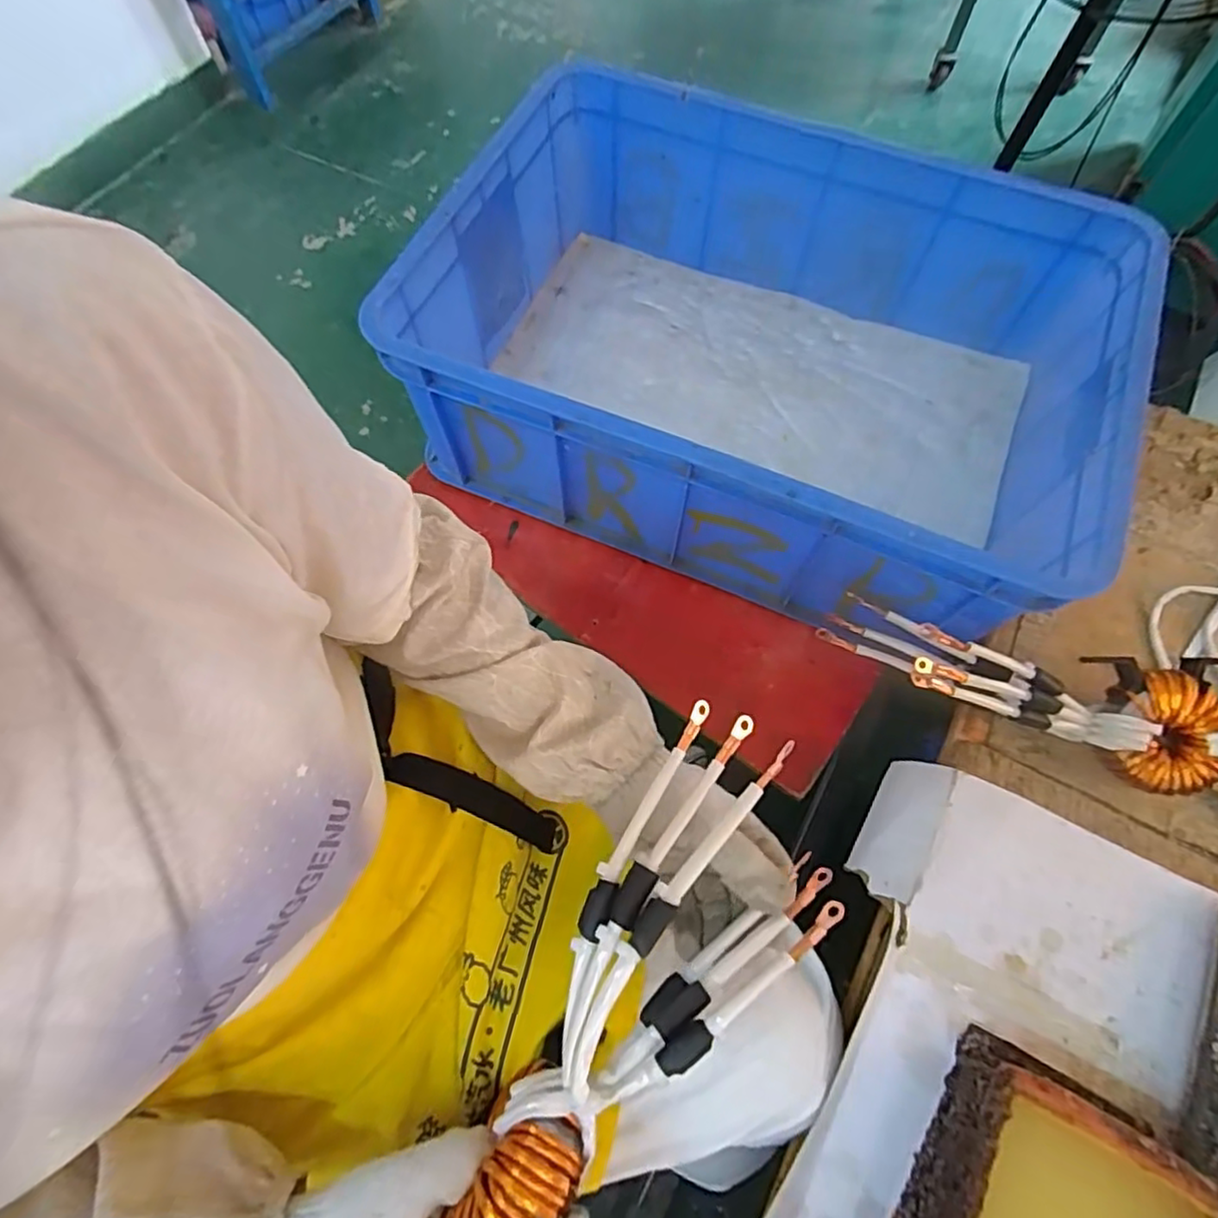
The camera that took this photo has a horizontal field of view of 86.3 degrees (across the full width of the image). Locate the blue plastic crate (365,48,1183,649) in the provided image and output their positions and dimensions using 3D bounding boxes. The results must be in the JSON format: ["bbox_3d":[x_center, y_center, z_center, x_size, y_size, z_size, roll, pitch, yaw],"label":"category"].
[{"bbox_3d":[0.142,-0.245,0.630,0.591,0.186,0.414,20,68,8],"label":"blue plastic crate"}]

